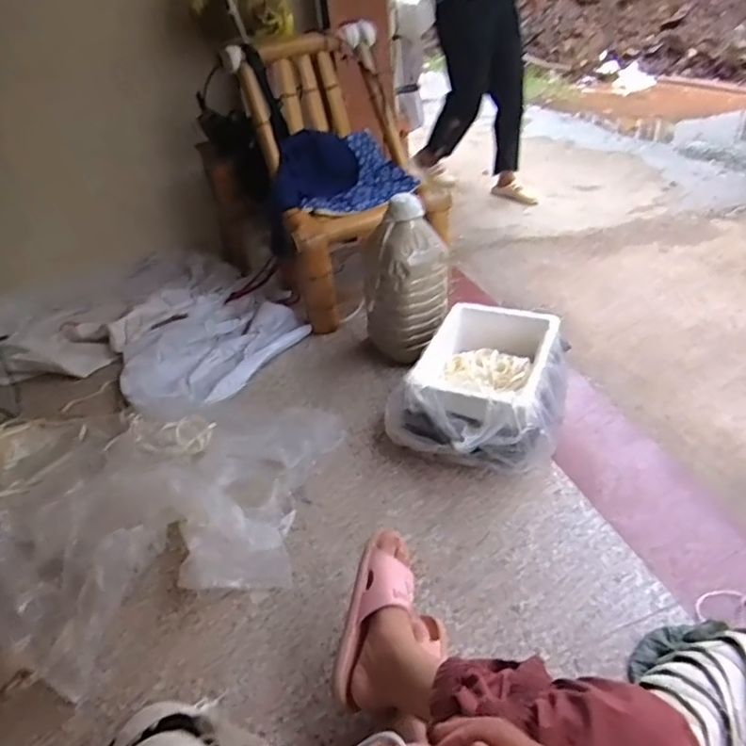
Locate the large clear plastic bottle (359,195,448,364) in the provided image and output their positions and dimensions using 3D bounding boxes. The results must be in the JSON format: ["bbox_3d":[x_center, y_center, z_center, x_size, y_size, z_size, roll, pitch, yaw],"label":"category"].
[{"bbox_3d":[0.079,-0.221,1.419,0.207,0.380,0.174,-4,36,3],"label":"large clear plastic bottle"}]

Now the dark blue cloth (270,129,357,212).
[{"bbox_3d":[-0.162,-0.581,1.645,0.211,0.143,0.260,-1,36,7],"label":"dark blue cloth"}]

